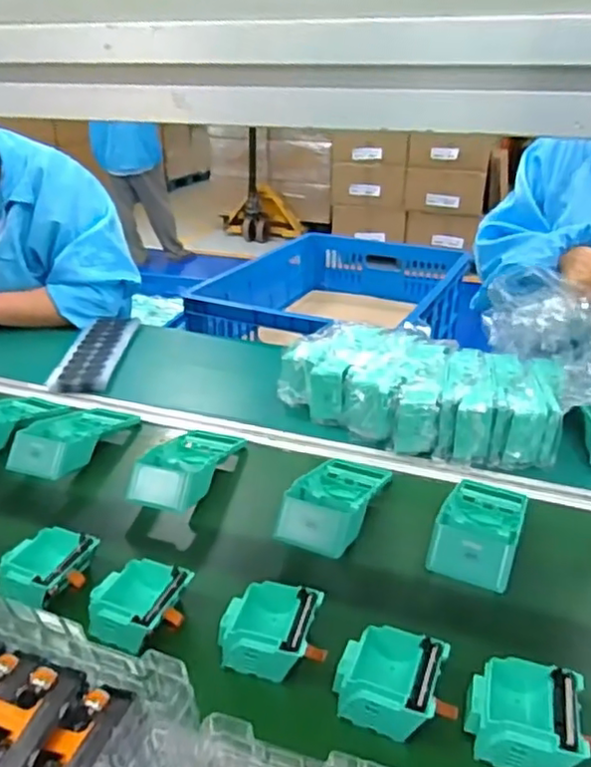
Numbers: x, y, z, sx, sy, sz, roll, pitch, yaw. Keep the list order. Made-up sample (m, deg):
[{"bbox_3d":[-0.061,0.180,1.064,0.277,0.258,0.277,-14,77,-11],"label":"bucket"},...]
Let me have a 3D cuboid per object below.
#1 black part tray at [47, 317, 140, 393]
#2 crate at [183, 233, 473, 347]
[{"bbox_3d":[-0.345,-0.060,1.105,0.099,0.019,0.296,0,26,-2],"label":"black part tray"},{"bbox_3d":[0.096,-0.210,1.628,0.479,0.192,0.789,10,28,19],"label":"crate"}]

